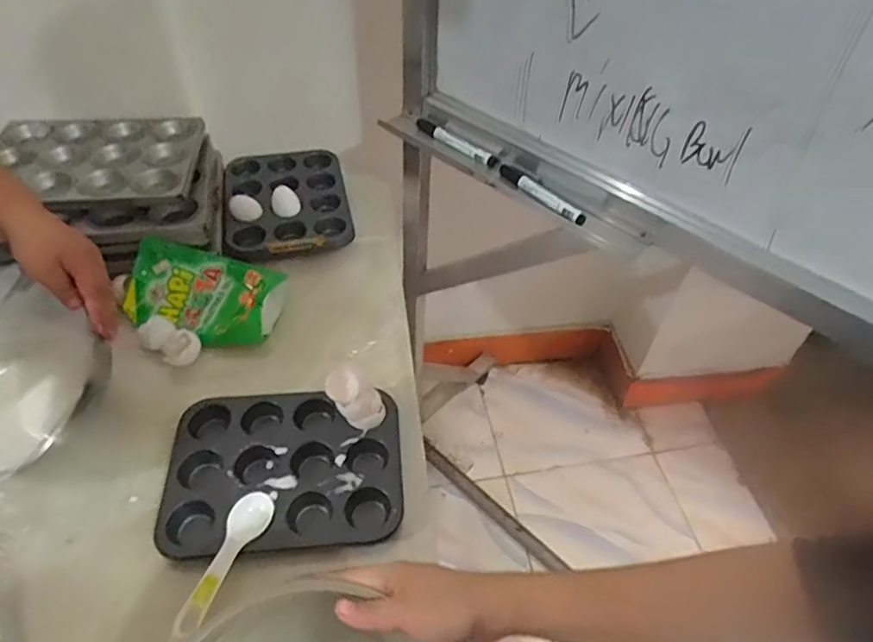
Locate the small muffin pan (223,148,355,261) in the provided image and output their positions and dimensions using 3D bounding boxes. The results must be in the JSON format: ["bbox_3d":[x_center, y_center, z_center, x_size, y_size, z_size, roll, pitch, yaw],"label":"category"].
[{"bbox_3d":[-0.240,-0.195,0.957,0.192,0.029,0.256,-8,49,-11],"label":"small muffin pan"}]

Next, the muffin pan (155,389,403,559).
[{"bbox_3d":[-0.169,0.164,0.671,0.253,0.033,0.188,-3,48,-7],"label":"muffin pan"}]

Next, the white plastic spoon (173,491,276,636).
[{"bbox_3d":[-0.209,0.231,0.586,0.037,0.013,0.139,21,49,14],"label":"white plastic spoon"}]

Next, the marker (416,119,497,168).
[{"bbox_3d":[0.027,-0.244,0.822,0.136,0.014,0.022,36,55,26],"label":"marker"}]

